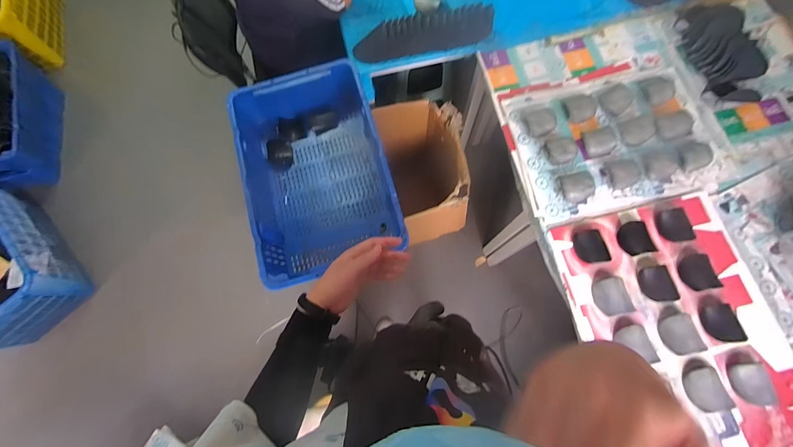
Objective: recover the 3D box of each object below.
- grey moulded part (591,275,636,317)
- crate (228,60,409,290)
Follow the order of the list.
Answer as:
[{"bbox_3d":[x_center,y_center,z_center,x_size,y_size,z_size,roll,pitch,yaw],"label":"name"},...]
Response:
[{"bbox_3d":[0.563,0.188,0.873,0.088,0.029,0.094,0,74,2],"label":"grey moulded part"},{"bbox_3d":[-0.264,-0.166,1.117,0.429,0.205,0.640,-15,73,-6],"label":"crate"}]

